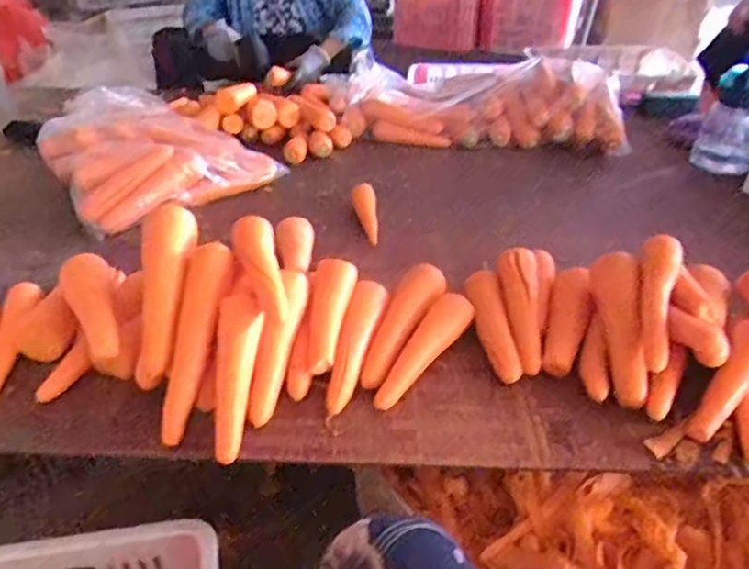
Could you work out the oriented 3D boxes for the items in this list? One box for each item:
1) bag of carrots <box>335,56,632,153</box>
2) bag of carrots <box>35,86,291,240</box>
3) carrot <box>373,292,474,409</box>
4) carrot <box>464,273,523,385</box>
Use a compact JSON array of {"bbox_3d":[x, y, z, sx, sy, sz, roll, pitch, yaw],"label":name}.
[{"bbox_3d":[0.231,-0.430,1.352,0.651,0.134,0.279,9,37,11],"label":"bag of carrots"},{"bbox_3d":[-0.432,-0.267,1.119,0.347,0.091,0.427,-24,43,-29],"label":"bag of carrots"},{"bbox_3d":[0.057,0.075,0.708,0.046,0.038,0.191,25,56,30],"label":"carrot"},{"bbox_3d":[0.149,0.047,0.742,0.037,0.032,0.168,-5,52,-7],"label":"carrot"}]

